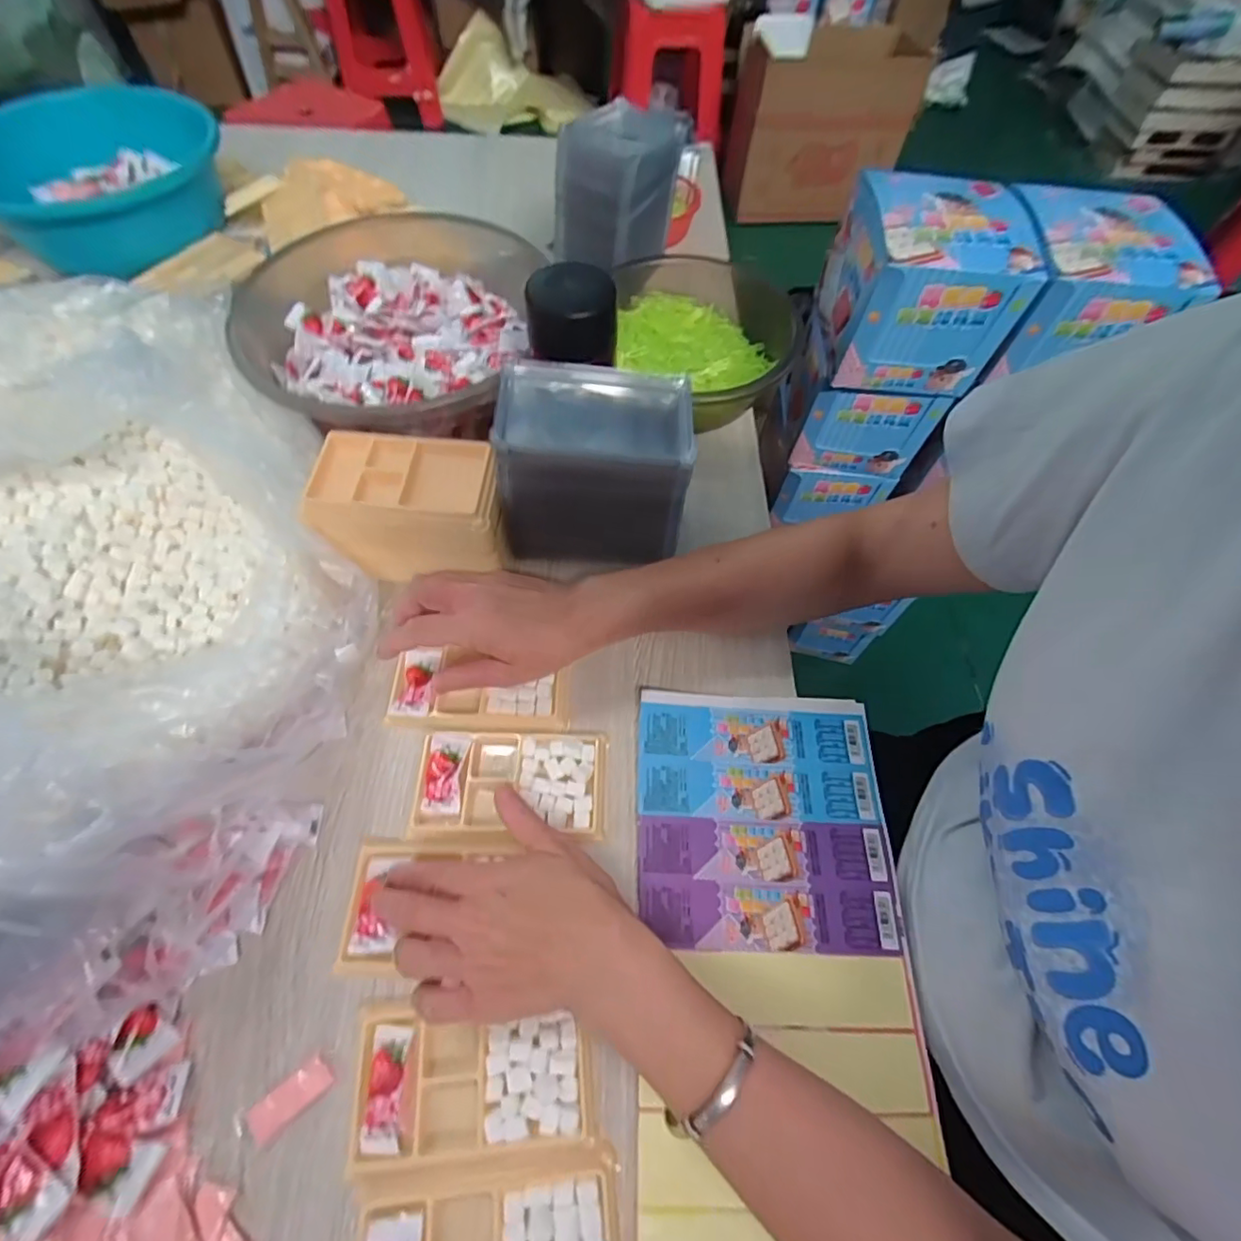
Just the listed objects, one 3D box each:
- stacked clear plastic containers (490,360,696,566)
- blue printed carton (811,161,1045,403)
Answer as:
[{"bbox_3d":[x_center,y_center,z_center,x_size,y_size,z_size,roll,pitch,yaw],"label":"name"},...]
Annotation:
[{"bbox_3d":[-0.021,-0.117,0.456,0.140,0.129,0.092,0,61,-3],"label":"stacked clear plastic containers"},{"bbox_3d":[0.301,-0.346,0.585,0.156,0.132,0.164,2,61,-2],"label":"blue printed carton"}]

